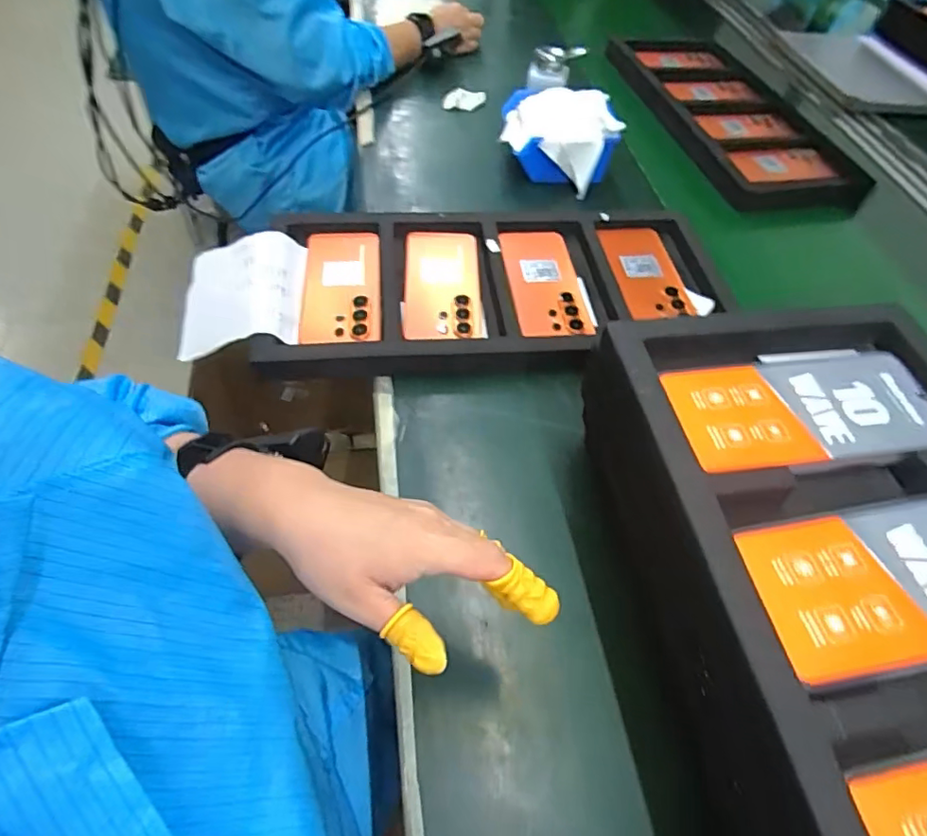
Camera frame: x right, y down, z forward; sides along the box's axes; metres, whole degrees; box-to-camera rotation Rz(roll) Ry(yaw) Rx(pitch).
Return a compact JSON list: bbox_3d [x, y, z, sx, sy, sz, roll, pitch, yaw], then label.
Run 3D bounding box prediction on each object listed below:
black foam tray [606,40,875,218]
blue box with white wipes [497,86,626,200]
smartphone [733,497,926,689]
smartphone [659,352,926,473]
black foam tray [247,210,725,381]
[{"bbox_3d":[0.422,-0.502,0.923,0.246,0.063,0.524,-10,57,-14],"label":"black foam tray"},{"bbox_3d":[0.128,-0.378,0.750,0.150,0.079,0.137,8,55,-2],"label":"blue box with white wipes"},{"bbox_3d":[0.229,0.081,0.282,0.162,0.009,0.078,-4,56,-10],"label":"smartphone"},{"bbox_3d":[0.215,-0.006,0.349,0.172,0.008,0.078,-3,56,-9],"label":"smartphone"},{"bbox_3d":[0.046,-0.142,0.600,0.486,0.036,0.235,-3,55,-6],"label":"black foam tray"}]

